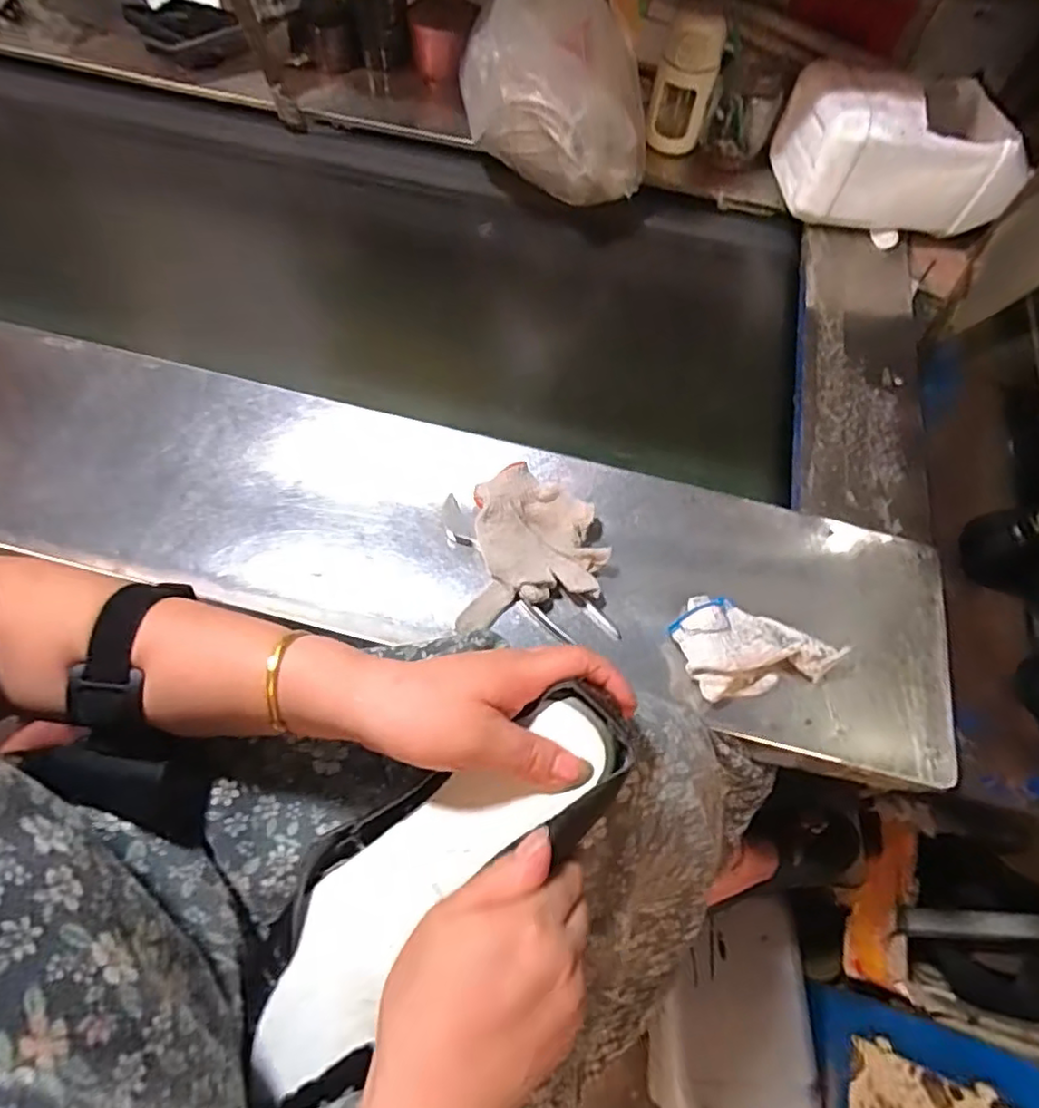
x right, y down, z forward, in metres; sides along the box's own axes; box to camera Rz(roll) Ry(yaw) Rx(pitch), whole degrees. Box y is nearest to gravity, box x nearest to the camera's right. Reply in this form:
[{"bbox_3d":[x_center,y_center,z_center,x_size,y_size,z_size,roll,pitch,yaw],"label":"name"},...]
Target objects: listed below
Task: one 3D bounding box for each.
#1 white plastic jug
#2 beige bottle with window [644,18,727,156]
[{"bbox_3d":[0.479,-0.509,0.803,0.270,0.139,0.179,-1,64,-4],"label":"white plastic jug"},{"bbox_3d":[0.212,-0.602,0.825,0.075,0.153,0.043,13,64,3],"label":"beige bottle with window"}]

